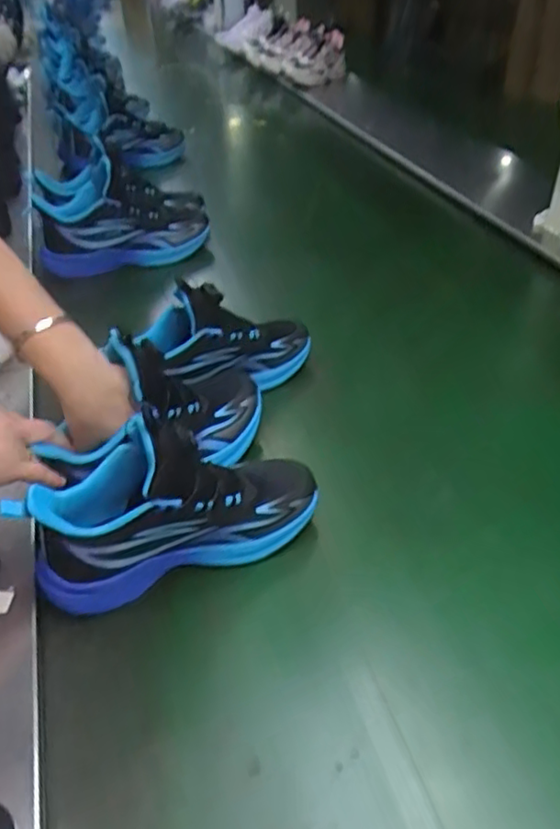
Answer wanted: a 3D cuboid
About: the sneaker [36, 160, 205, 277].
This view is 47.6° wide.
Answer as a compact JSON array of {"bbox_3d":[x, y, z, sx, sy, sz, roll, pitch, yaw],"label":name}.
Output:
[{"bbox_3d":[-0.246,-0.308,0.986,0.263,0.131,0.110,-7,40,-5],"label":"sneaker"}]

